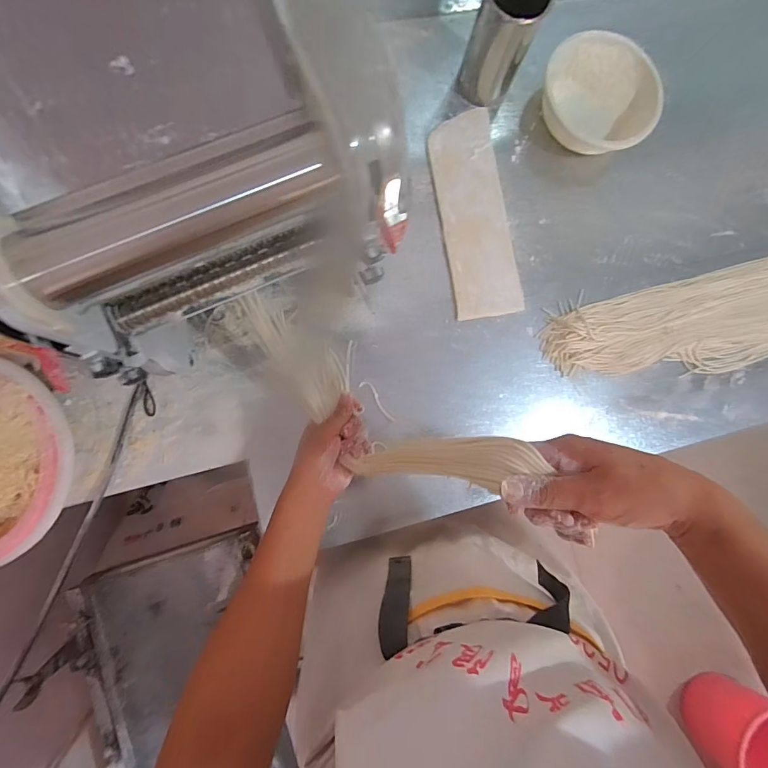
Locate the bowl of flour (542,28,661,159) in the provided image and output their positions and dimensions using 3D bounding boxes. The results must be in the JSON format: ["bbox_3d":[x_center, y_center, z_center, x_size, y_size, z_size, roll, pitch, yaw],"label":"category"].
[{"bbox_3d":[0.348,-0.469,0.698,0.189,0.059,0.169,18,83,-5],"label":"bowl of flour"}]

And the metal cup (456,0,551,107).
[{"bbox_3d":[0.172,-0.511,0.633,0.090,0.156,0.082,1,84,-7],"label":"metal cup"}]

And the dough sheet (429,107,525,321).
[{"bbox_3d":[0.145,-0.275,0.680,0.109,0.007,0.335,-9,87,-7],"label":"dough sheet"}]

